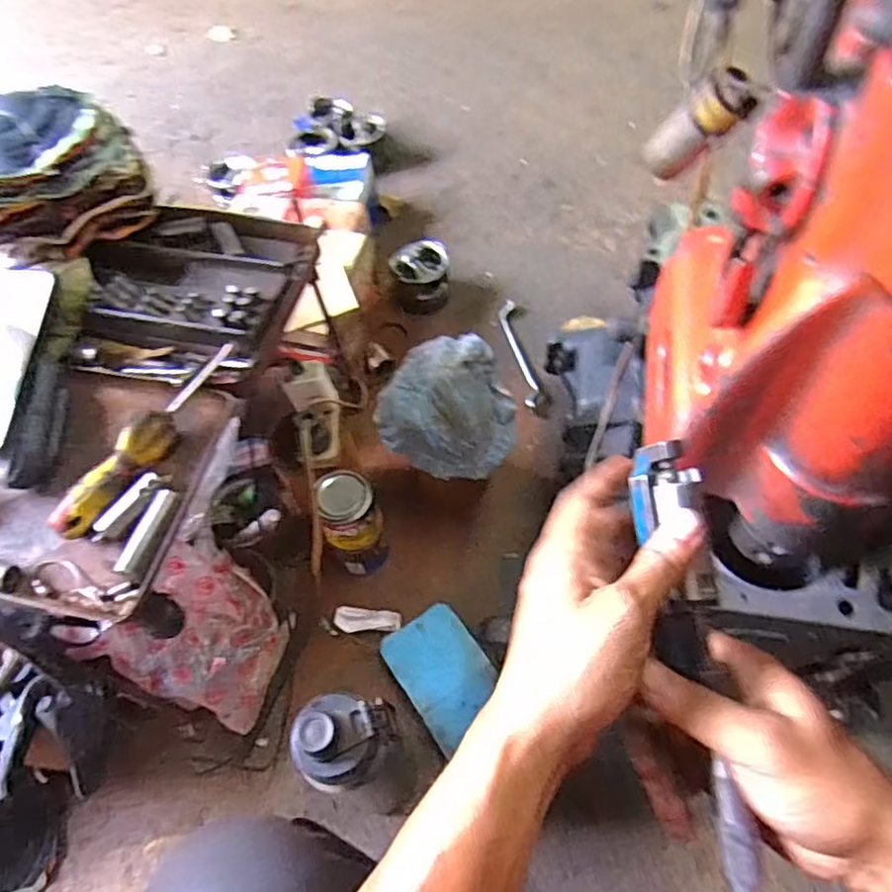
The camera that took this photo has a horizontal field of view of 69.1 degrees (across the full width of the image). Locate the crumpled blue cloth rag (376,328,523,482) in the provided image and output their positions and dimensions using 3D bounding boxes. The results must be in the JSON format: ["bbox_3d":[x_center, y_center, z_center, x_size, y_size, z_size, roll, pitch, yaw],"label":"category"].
[{"bbox_3d":[0.003,-0.046,0.749,0.158,0.090,0.135,32,66,23],"label":"crumpled blue cloth rag"}]

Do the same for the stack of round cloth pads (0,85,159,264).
[{"bbox_3d":[-0.390,-0.260,0.619,0.185,0.110,0.142,-31,59,-14],"label":"stack of round cloth pads"}]

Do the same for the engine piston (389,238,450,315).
[{"bbox_3d":[-0.043,-0.275,1.096,0.097,0.083,0.114,-5,57,3],"label":"engine piston"}]

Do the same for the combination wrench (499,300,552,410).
[{"bbox_3d":[0.121,-0.146,1.022,0.037,0.022,0.217,-10,58,-2],"label":"combination wrench"}]

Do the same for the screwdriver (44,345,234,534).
[{"bbox_3d":[-0.243,-0.008,0.534,0.028,0.029,0.196,26,63,20],"label":"screwdriver"}]

